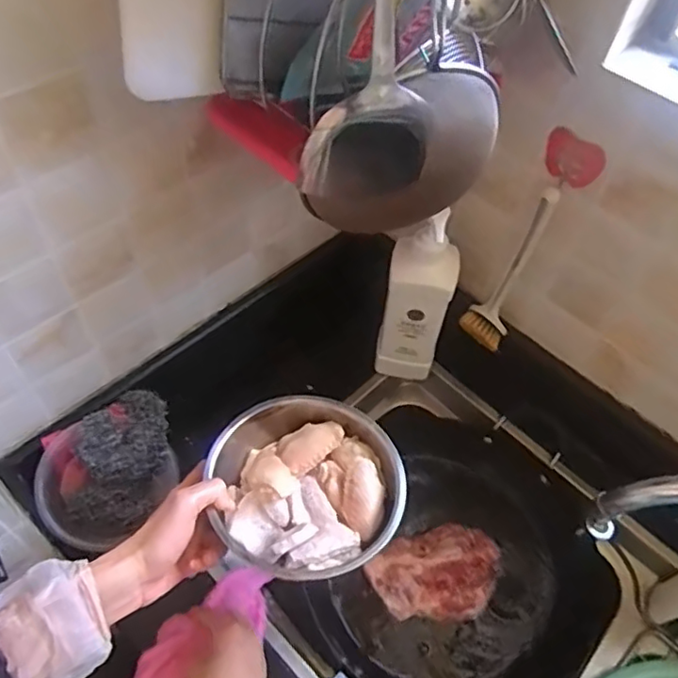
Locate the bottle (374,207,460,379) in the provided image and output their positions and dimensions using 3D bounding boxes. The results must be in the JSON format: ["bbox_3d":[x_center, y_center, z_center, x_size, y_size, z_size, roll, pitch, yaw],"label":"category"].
[{"bbox_3d":[0.100,-0.056,0.759,0.078,0.276,0.060,9,53,2],"label":"bottle"}]

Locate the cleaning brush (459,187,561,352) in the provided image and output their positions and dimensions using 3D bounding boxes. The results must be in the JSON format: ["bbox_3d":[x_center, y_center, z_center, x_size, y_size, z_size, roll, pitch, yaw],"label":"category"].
[{"bbox_3d":[0.198,-0.080,0.708,0.056,0.225,0.046,25,55,14],"label":"cleaning brush"}]

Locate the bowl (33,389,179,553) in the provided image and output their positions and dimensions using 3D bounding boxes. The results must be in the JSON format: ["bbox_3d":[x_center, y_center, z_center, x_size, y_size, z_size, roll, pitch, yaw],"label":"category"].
[{"bbox_3d":[-0.242,0.142,0.637,0.142,0.080,0.111,-22,58,-20],"label":"bowl"}]

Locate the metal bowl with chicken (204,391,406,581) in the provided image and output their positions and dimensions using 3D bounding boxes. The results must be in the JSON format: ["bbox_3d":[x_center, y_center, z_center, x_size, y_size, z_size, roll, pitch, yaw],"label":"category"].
[{"bbox_3d":[-0.027,0.131,0.544,0.162,0.051,0.168,2,53,-3],"label":"metal bowl with chicken"}]

